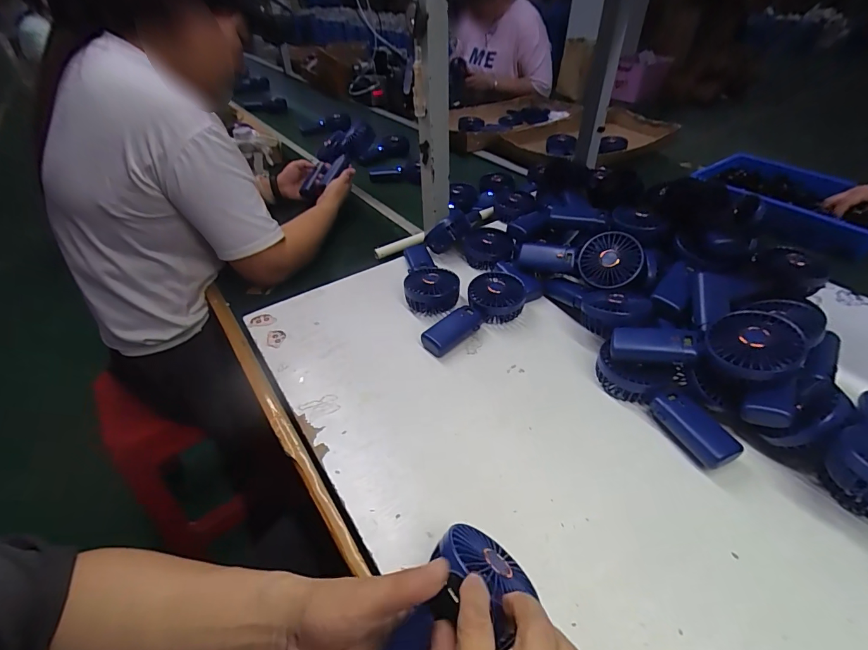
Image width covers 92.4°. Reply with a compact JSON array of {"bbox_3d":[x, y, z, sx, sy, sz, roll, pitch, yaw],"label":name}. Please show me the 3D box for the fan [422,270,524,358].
[{"bbox_3d":[0.062,-0.015,0.613,0.080,0.053,0.174,32,49,31],"label":"fan"}]

